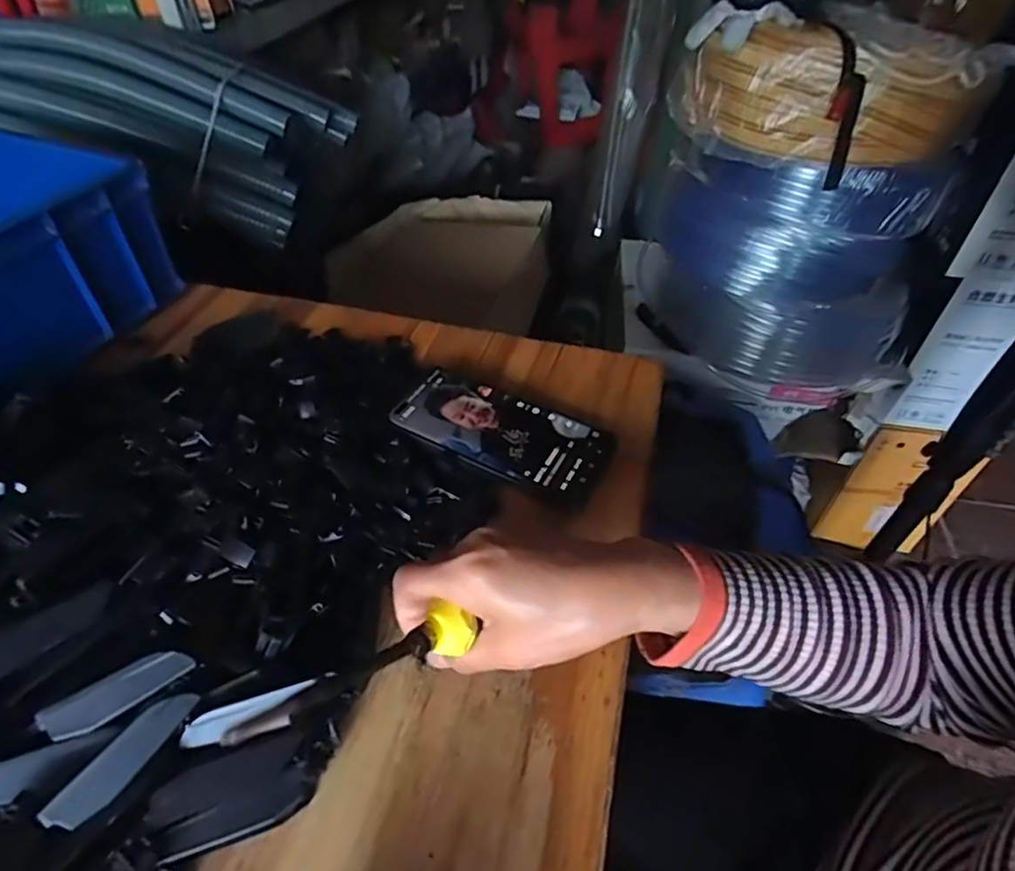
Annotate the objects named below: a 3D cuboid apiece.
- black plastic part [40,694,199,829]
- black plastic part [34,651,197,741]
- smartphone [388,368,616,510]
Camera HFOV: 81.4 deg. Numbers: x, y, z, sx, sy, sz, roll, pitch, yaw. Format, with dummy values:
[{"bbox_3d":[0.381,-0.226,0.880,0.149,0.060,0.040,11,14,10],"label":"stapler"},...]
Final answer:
[{"bbox_3d":[-0.167,0.141,0.258,0.018,0.004,0.065,40,62,6],"label":"black plastic part"},{"bbox_3d":[-0.180,0.119,0.272,0.067,0.010,0.019,-19,49,-18],"label":"black plastic part"},{"bbox_3d":[-0.005,-0.006,0.436,0.158,0.005,0.077,23,50,21],"label":"smartphone"}]

